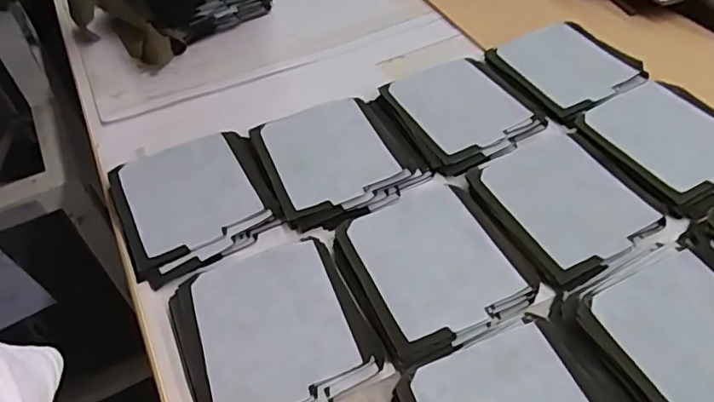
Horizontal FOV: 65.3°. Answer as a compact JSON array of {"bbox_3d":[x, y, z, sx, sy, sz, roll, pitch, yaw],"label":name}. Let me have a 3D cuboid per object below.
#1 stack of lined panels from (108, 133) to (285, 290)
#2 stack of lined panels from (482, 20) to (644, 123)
[{"bbox_3d":[-0.152,-0.003,0.521,0.136,0.014,0.149,-23,51,-15],"label":"stack of lined panels"},{"bbox_3d":[0.243,-0.153,0.639,0.130,0.015,0.143,-23,51,-14],"label":"stack of lined panels"}]

